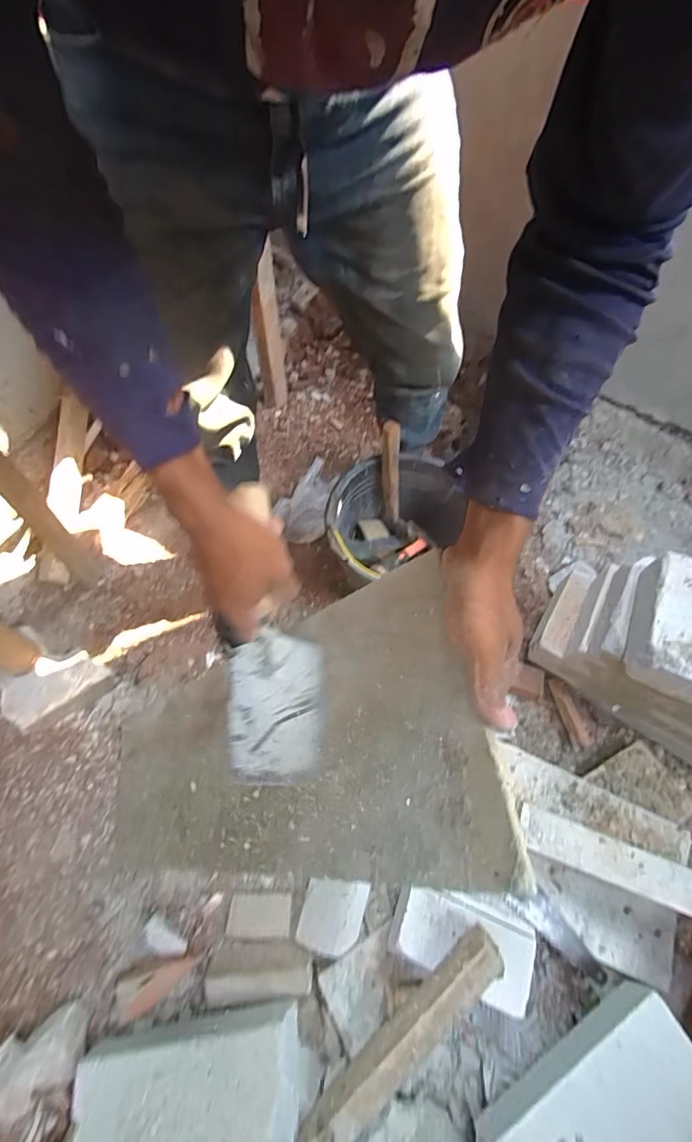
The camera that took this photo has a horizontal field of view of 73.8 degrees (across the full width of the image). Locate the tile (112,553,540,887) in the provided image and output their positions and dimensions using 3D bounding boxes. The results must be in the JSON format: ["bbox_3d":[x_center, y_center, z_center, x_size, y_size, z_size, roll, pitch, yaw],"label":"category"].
[{"bbox_3d":[-0.151,0.236,0.573,0.022,0.740,0.240,14,57,-41],"label":"tile"}]

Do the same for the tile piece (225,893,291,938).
[{"bbox_3d":[-0.139,0.553,0.741,0.100,0.005,0.057,-4,48,7],"label":"tile piece"}]

